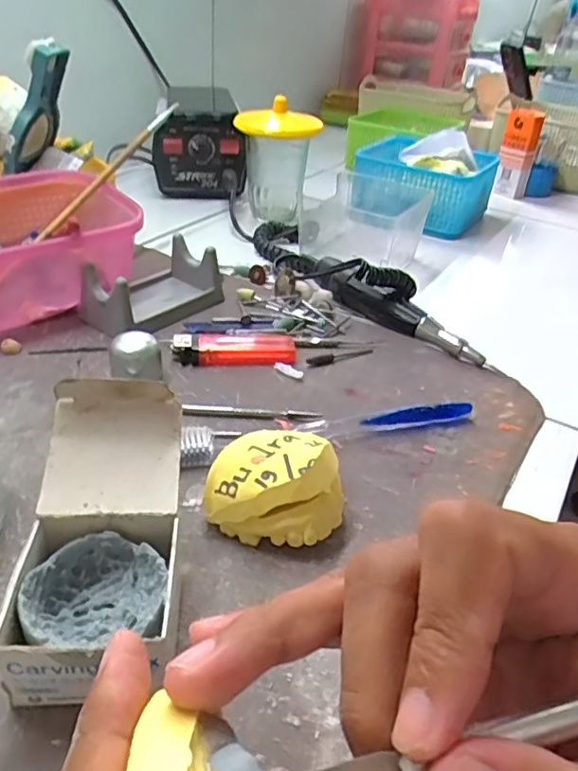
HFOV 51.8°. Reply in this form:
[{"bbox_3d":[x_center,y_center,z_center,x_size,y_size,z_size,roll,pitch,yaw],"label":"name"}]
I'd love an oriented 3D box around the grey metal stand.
[{"bbox_3d":[-0.098,-0.075,0.430,0.057,0.039,0.095,25,40,27],"label":"grey metal stand"}]

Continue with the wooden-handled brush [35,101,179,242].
[{"bbox_3d":[-0.139,-0.170,0.468,0.013,0.011,0.177,20,61,21],"label":"wooden-handled brush"}]

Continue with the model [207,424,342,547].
[{"bbox_3d":[-0.005,0.045,0.275,0.062,0.036,0.054,10,35,7],"label":"model"}]

